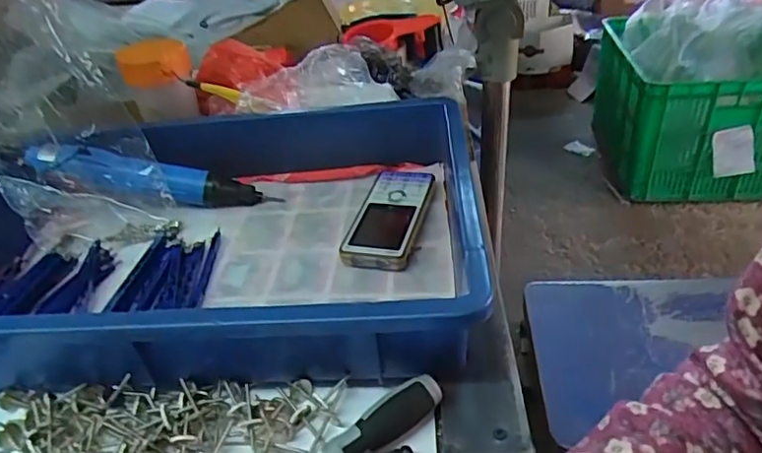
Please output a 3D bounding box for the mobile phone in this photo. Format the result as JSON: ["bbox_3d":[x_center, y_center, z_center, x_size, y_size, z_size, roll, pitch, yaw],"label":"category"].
[{"bbox_3d":[0.008,-0.009,0.491,0.055,0.020,0.125,5,37,16],"label":"mobile phone"}]

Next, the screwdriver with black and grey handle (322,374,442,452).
[{"bbox_3d":[-0.026,0.130,0.317,0.145,0.023,0.018,-25,39,-24],"label":"screwdriver with black and grey handle"}]

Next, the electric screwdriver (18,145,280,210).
[{"bbox_3d":[-0.213,-0.045,0.534,0.218,0.029,0.032,11,34,-11],"label":"electric screwdriver"}]

